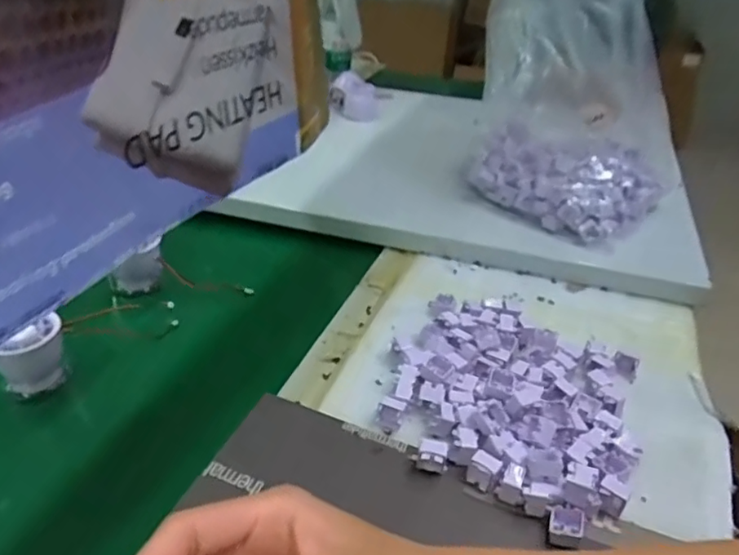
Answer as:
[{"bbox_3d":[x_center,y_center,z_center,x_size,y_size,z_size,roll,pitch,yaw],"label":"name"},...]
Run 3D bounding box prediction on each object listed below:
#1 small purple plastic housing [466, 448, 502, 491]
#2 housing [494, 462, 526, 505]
[{"bbox_3d":[0.080,0.135,0.415,0.020,0.022,0.015,18,35,22],"label":"small purple plastic housing"},{"bbox_3d":[0.098,0.142,0.407,0.018,0.022,0.019,16,35,19],"label":"housing"}]

